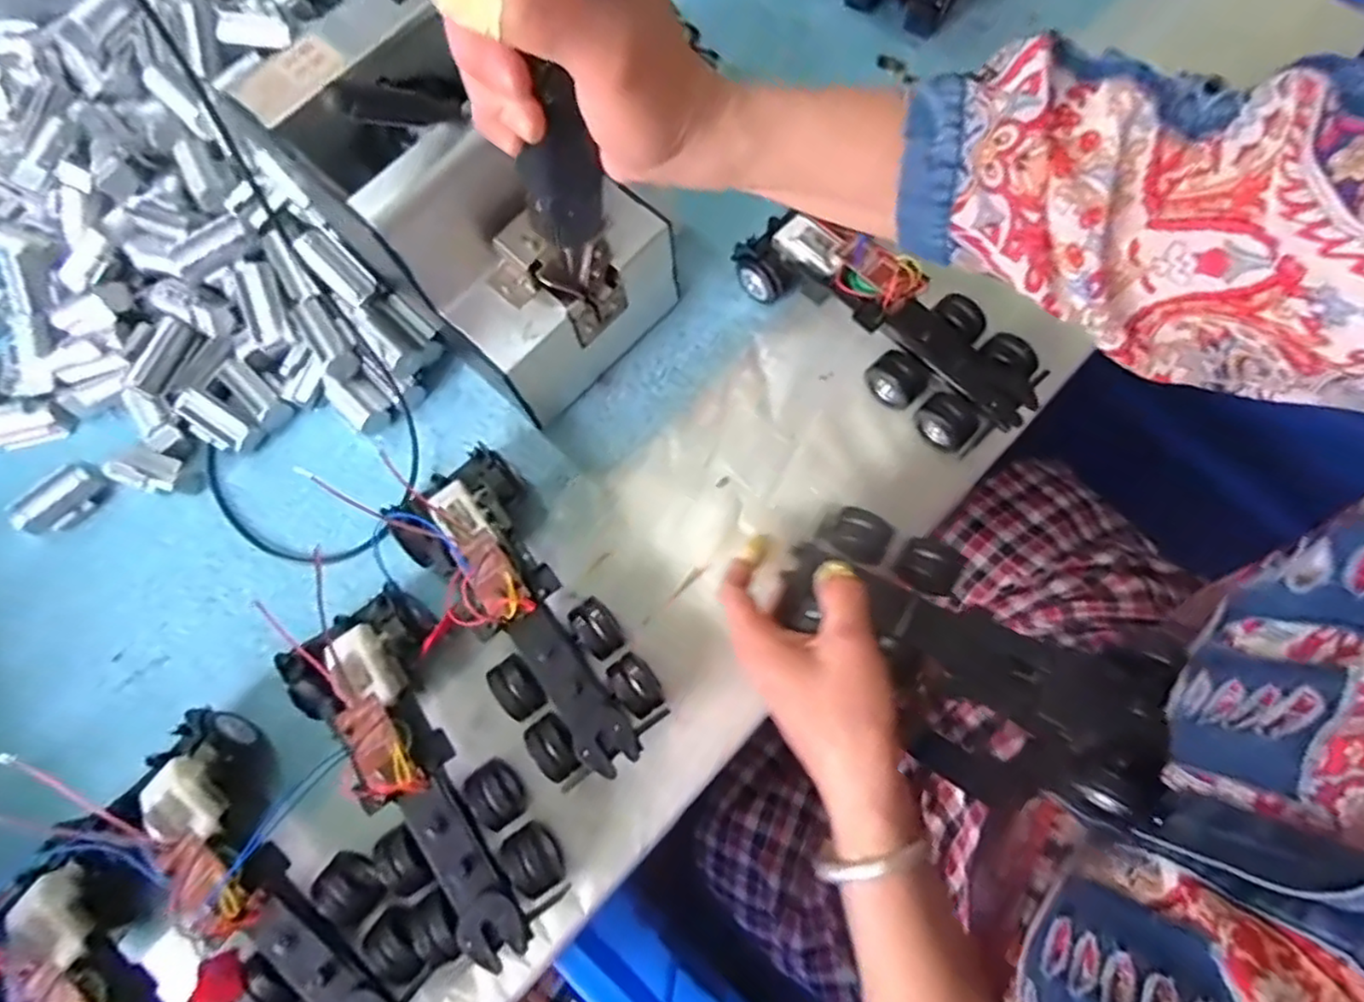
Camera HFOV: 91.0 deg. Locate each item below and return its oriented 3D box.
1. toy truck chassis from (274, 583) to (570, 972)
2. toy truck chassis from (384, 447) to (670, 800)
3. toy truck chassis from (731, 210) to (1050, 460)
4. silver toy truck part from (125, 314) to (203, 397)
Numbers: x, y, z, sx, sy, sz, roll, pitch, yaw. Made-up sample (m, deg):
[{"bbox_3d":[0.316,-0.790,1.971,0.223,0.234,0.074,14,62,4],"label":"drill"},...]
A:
[{"bbox_3d":[-0.140,0.141,0.344,0.081,0.054,0.195,-33,73,-6],"label":"toy truck chassis"},{"bbox_3d":[-0.086,0.059,0.365,0.074,0.056,0.191,-36,74,-7],"label":"toy truck chassis"},{"bbox_3d":[0.124,-0.112,0.401,0.189,0.064,0.071,44,81,13],"label":"toy truck chassis"},{"bbox_3d":[-0.325,-0.091,0.419,0.020,0.013,0.050,22,77,9],"label":"silver toy truck part"}]

